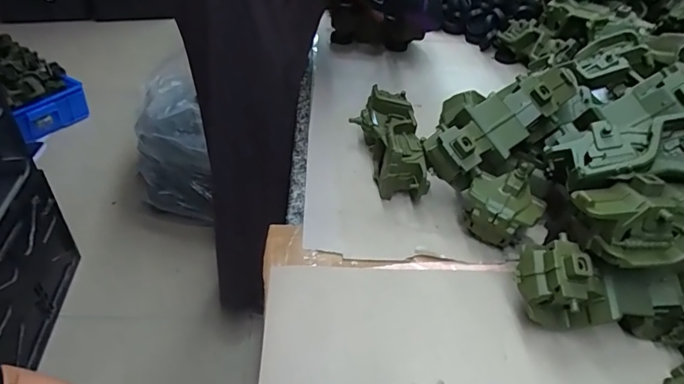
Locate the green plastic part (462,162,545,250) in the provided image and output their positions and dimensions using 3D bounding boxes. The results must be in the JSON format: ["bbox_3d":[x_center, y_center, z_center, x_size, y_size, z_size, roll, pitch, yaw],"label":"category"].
[{"bbox_3d":[0.173,0.021,0.493,0.076,0.078,0.070,3,41,-3],"label":"green plastic part"}]

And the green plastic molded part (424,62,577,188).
[{"bbox_3d":[0.190,-0.087,0.523,0.204,0.062,0.079,-33,50,-8],"label":"green plastic molded part"}]

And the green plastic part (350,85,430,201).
[{"bbox_3d":[0.064,-0.059,0.588,0.073,0.077,0.176,-3,42,-10],"label":"green plastic part"}]

